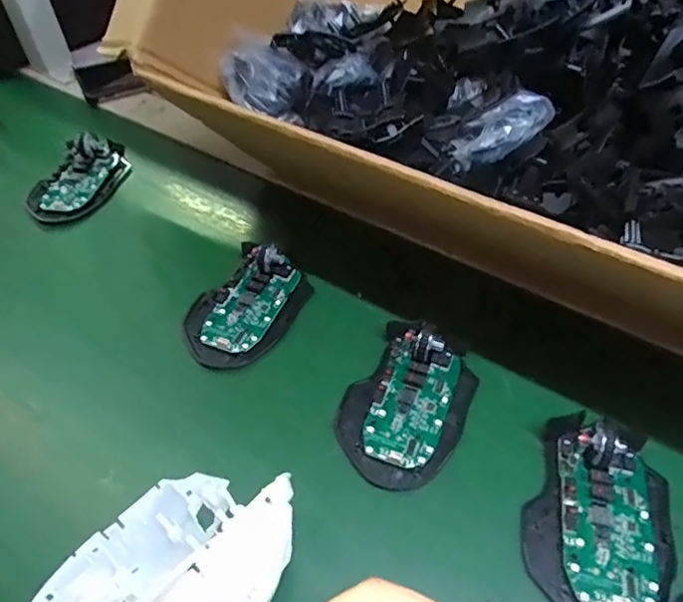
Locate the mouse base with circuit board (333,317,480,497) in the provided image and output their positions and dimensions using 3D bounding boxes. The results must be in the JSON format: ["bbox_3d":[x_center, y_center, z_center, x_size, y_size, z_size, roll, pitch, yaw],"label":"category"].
[{"bbox_3d":[0.041,0.059,0.342,0.073,0.026,0.104,18,53,16],"label":"mouse base with circuit board"}]

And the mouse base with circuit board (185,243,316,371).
[{"bbox_3d":[-0.073,0.001,0.402,0.071,0.026,0.099,29,57,24],"label":"mouse base with circuit board"}]

